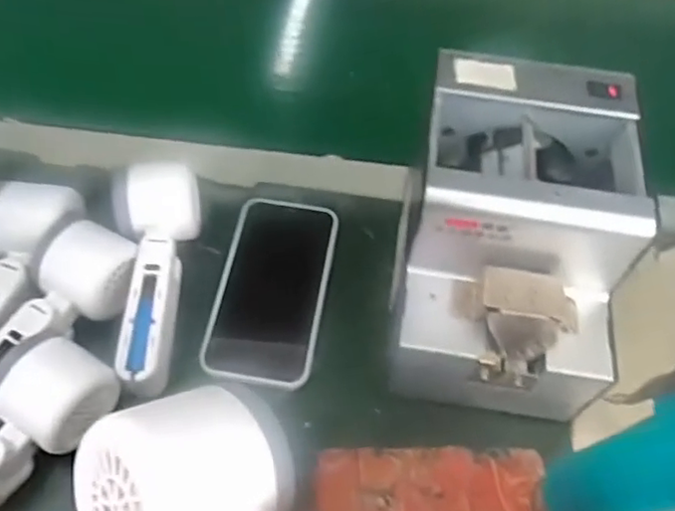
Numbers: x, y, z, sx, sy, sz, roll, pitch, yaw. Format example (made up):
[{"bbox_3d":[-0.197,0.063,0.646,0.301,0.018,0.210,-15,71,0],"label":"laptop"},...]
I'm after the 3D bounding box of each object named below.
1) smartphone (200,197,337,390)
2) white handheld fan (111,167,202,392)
[{"bbox_3d":[-0.047,0.023,0.452,0.074,0.012,0.146,9,56,3],"label":"smartphone"},{"bbox_3d":[-0.120,0.011,0.422,0.055,0.050,0.160,-5,57,-6],"label":"white handheld fan"}]

